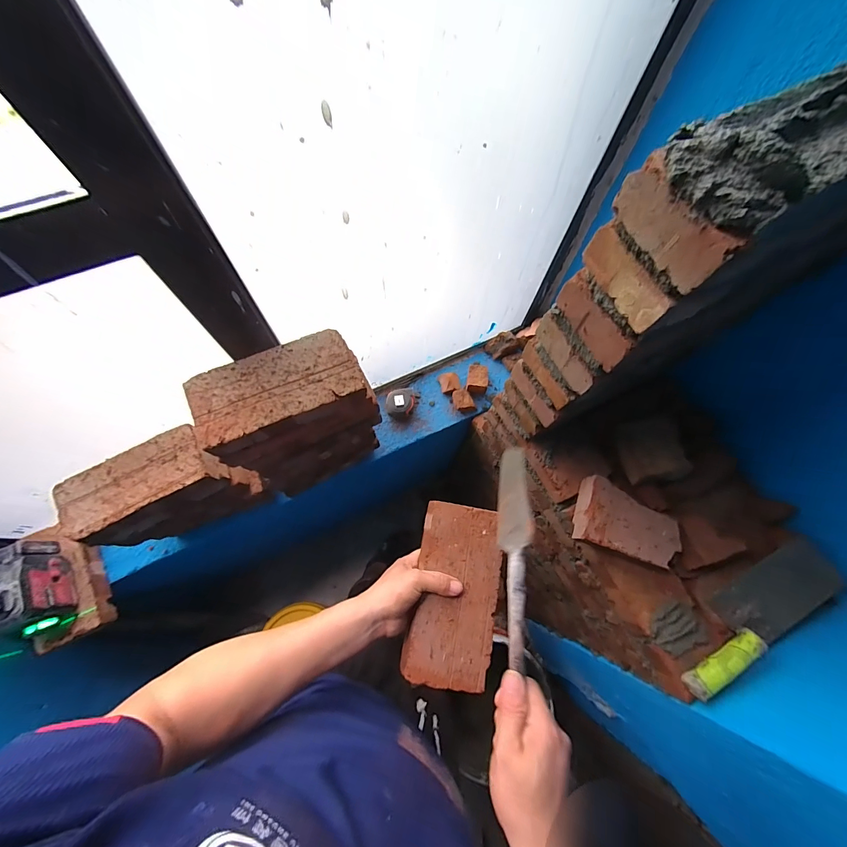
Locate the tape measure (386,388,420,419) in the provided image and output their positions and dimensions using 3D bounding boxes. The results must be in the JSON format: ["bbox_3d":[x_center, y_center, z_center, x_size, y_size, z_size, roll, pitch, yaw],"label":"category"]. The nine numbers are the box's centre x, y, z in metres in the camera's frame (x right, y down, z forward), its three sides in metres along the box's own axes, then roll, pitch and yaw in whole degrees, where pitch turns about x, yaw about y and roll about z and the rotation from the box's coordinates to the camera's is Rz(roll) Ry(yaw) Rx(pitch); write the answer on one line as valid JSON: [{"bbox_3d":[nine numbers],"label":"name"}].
[{"bbox_3d":[-0.050,-0.052,0.849,0.072,0.044,0.080,12,70,3],"label":"tape measure"}]

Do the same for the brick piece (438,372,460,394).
[{"bbox_3d":[0.064,-0.104,0.887,0.046,0.024,0.059,-14,71,-7],"label":"brick piece"}]

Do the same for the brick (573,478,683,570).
[{"bbox_3d":[0.331,0.164,0.586,0.158,0.055,0.103,20,70,5],"label":"brick"}]

